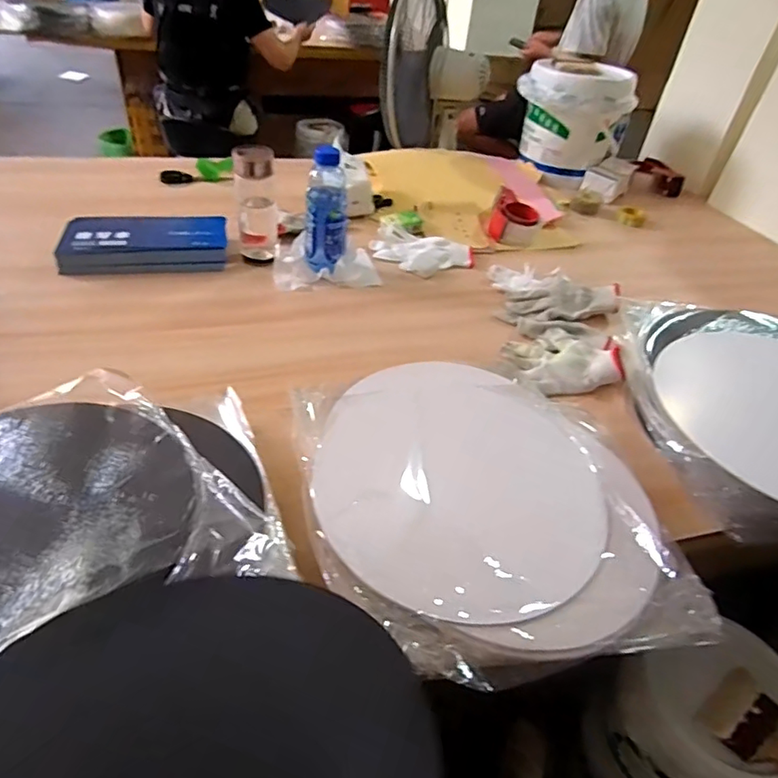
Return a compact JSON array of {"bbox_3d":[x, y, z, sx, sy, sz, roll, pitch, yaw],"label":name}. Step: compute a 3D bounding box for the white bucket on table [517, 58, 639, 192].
[{"bbox_3d":[0.468,-0.691,1.399,0.279,0.245,0.225,20,42,15],"label":"white bucket on table"}]

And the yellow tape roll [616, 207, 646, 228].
[{"bbox_3d":[0.574,-0.407,1.272,0.061,0.024,0.067,28,45,23],"label":"yellow tape roll"}]

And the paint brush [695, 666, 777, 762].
[{"bbox_3d":[0.547,0.499,0.730,0.122,0.039,0.213,-19,47,-27],"label":"paint brush"}]

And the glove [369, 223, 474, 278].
[{"bbox_3d":[0.058,-0.263,1.030,0.195,0.019,0.135,20,42,14],"label":"glove"}]

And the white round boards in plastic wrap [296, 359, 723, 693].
[{"bbox_3d":[0.098,0.095,0.580,0.359,0.027,0.388,4,41,-4],"label":"white round boards in plastic wrap"}]

